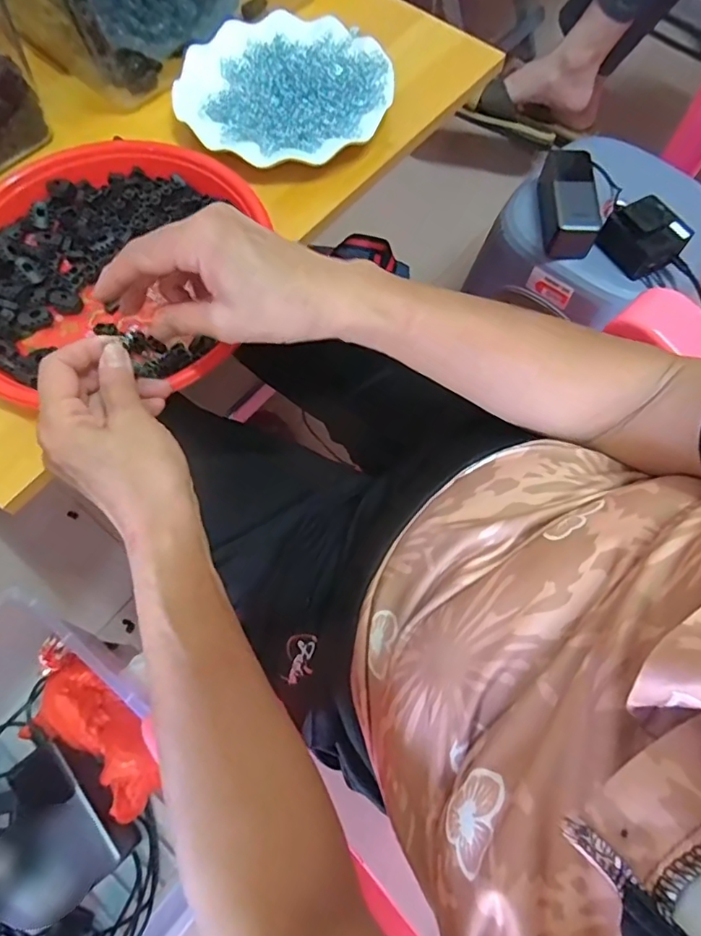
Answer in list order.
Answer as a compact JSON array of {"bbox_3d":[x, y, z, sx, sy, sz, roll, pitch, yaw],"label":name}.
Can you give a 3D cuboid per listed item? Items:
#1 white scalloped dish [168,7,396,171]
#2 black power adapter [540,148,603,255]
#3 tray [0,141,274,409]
[{"bbox_3d":[-0.057,-0.334,0.485,0.181,0.034,0.165,0,69,-1],"label":"white scalloped dish"},{"bbox_3d":[0.273,-0.332,0.686,0.061,0.046,0.140,2,69,0],"label":"black power adapter"},{"bbox_3d":[-0.186,-0.152,0.410,0.217,0.032,0.227,0,69,-1],"label":"tray"}]

